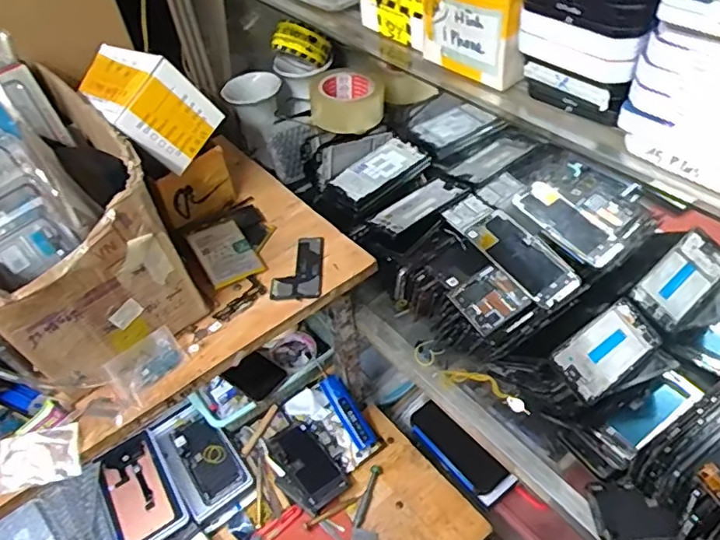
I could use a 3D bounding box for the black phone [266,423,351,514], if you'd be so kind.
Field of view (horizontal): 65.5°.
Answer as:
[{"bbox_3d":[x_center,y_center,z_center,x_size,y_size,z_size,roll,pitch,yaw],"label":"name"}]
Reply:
[{"bbox_3d":[-0.089,0.316,0.903,0.082,0.013,0.145,-34,52,-23],"label":"black phone"}]

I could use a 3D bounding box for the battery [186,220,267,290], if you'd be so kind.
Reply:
[{"bbox_3d":[-0.167,-0.021,0.696,0.067,0.006,0.090,-25,64,-20],"label":"battery"}]

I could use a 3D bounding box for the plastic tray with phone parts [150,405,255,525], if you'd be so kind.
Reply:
[{"bbox_3d":[-0.260,0.308,0.916,0.103,0.034,0.189,-32,51,-22],"label":"plastic tray with phone parts"}]

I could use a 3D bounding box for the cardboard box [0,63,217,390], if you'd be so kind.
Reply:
[{"bbox_3d":[-0.329,-0.044,0.621,0.191,0.190,0.298,-34,52,-23],"label":"cardboard box"}]

